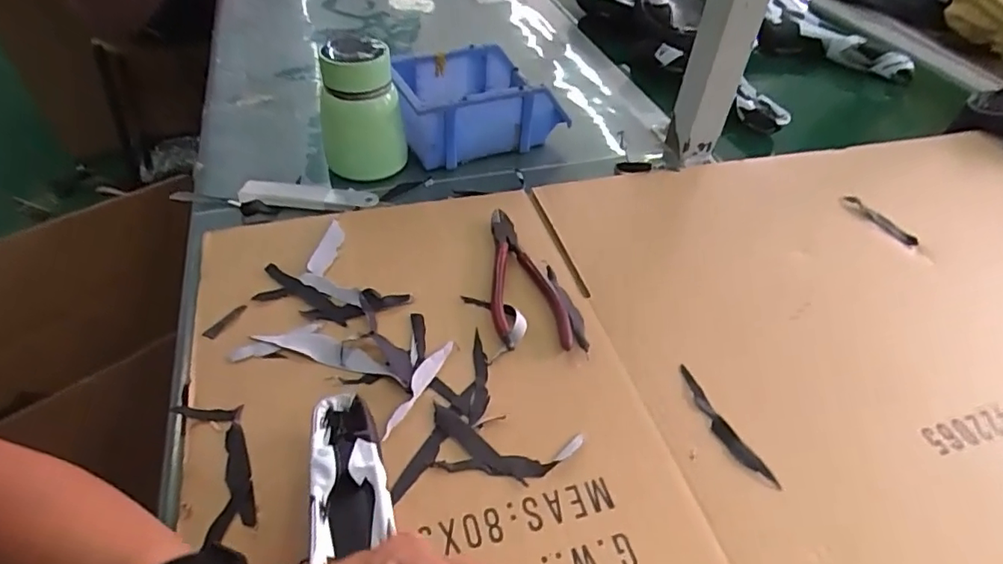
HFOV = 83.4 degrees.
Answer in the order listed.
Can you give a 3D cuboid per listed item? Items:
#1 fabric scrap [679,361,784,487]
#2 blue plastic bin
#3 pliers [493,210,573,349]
[{"bbox_3d":[0.147,0.095,0.376,0.014,0.004,0.096,-17,49,-20],"label":"fabric scrap"},{"bbox_3d":[-0.029,-0.198,0.619,0.175,0.074,0.119,-15,48,-19],"label":"blue plastic bin"},{"bbox_3d":[0.018,-0.008,0.460,0.057,0.019,0.149,-2,46,-6],"label":"pliers"}]

